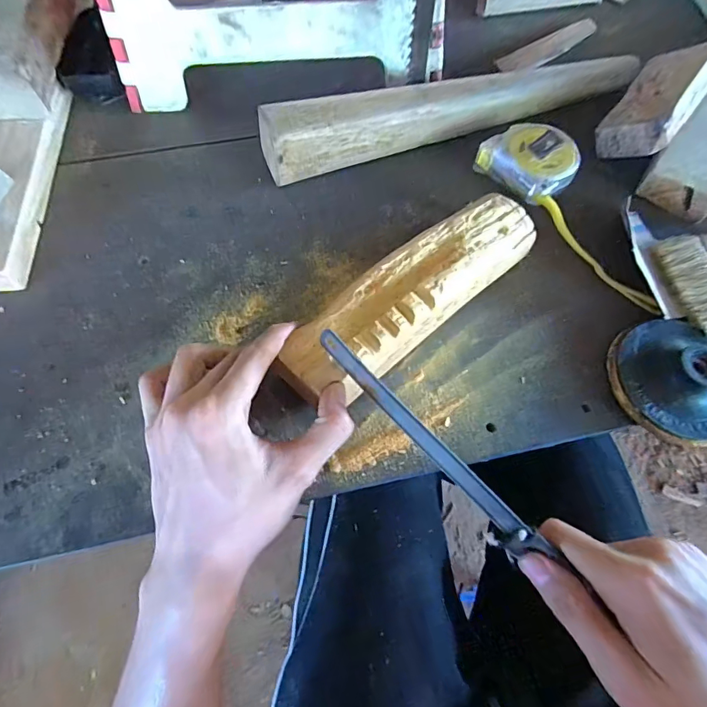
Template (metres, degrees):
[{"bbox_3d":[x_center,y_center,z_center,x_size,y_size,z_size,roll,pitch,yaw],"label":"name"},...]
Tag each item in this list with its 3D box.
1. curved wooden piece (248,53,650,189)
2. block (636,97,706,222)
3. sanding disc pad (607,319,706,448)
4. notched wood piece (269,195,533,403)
[{"bbox_3d":[0.094,-0.218,0.397,0.354,0.053,0.048,-18,67,-9],"label":"curved wooden piece"},{"bbox_3d":[0.301,-0.177,0.391,0.057,0.034,0.134,32,68,13],"label":"block"},{"bbox_3d":[0.223,0.015,0.301,0.082,0.026,0.088,-21,67,-10],"label":"sanding disc pad"},{"bbox_3d":[0.041,-0.040,0.313,0.207,0.041,0.055,-36,71,-19],"label":"notched wood piece"}]

